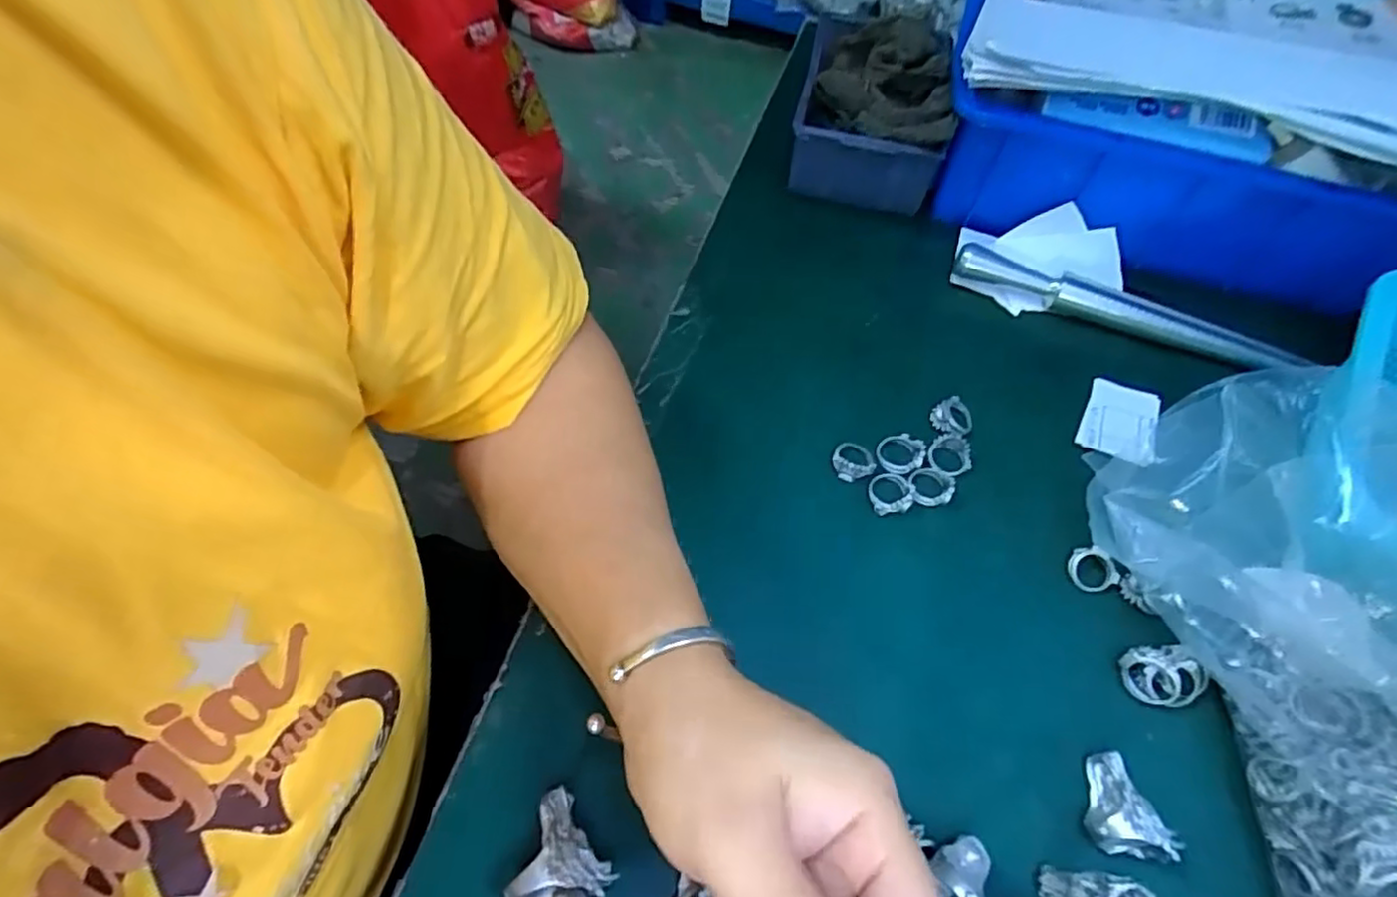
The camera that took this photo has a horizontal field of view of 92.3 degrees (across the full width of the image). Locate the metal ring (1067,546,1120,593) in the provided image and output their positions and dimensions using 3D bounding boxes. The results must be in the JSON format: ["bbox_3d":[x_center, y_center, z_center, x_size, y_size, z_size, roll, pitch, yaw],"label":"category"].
[{"bbox_3d":[0.189,0.057,0.322,0.020,0.009,0.021,2,59,-3],"label":"metal ring"}]

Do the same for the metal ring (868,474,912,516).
[{"bbox_3d":[0.097,0.022,0.339,0.021,0.006,0.021,2,59,-3],"label":"metal ring"}]

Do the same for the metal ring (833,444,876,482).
[{"bbox_3d":[0.080,0.005,0.348,0.022,0.005,0.021,2,59,-3],"label":"metal ring"}]

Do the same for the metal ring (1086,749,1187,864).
[{"bbox_3d":[0.169,0.140,0.265,0.029,0.019,0.035,10,59,2],"label":"metal ring"}]

